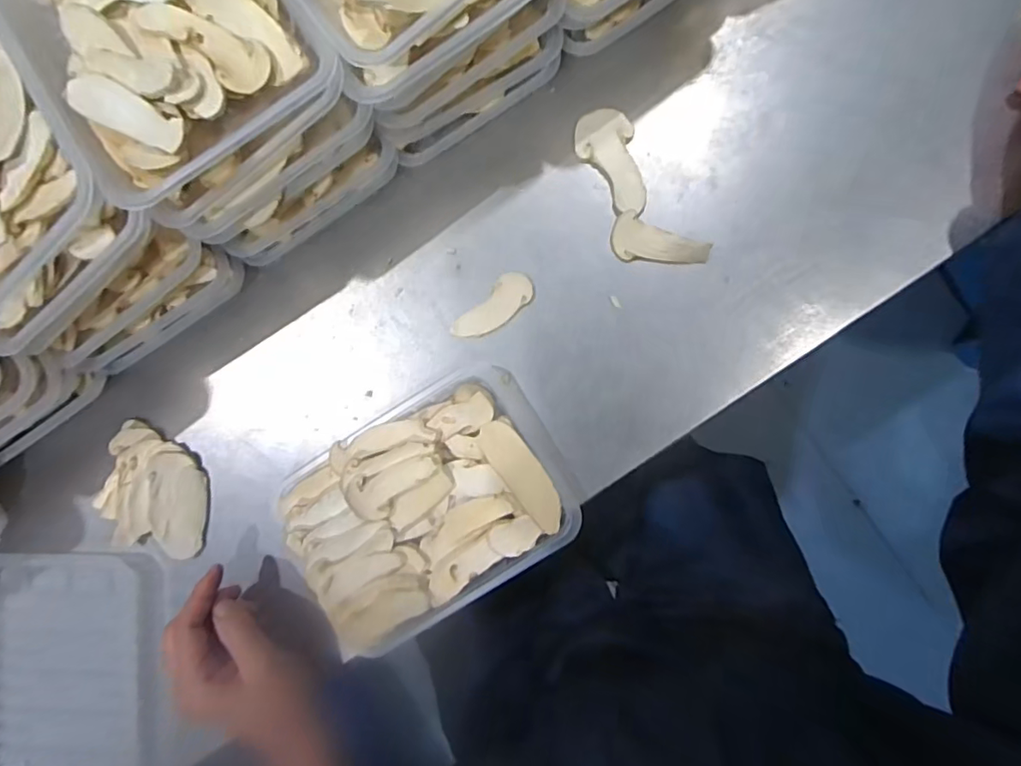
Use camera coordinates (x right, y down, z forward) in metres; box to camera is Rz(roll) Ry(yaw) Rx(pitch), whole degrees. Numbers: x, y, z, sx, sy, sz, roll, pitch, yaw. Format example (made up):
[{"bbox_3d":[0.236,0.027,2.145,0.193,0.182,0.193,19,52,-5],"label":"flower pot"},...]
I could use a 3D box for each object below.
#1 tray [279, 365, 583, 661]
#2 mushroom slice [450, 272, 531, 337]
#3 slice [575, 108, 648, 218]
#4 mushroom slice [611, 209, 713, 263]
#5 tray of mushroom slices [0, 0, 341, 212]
[{"bbox_3d":[-0.055,0.083,0.376,0.183,0.033,0.132,-31,85,5],"label":"tray"},{"bbox_3d":[-0.011,-0.052,0.392,0.026,0.004,0.061,45,94,6],"label":"mushroom slice"},{"bbox_3d":[0.069,-0.151,0.384,0.038,0.005,0.074,-12,87,7],"label":"slice"},{"bbox_3d":[0.100,-0.093,0.376,0.064,0.008,0.029,19,91,7],"label":"mushroom slice"},{"bbox_3d":[-0.191,-0.199,0.296,0.132,0.041,0.183,-36,84,5],"label":"tray of mushroom slices"}]

